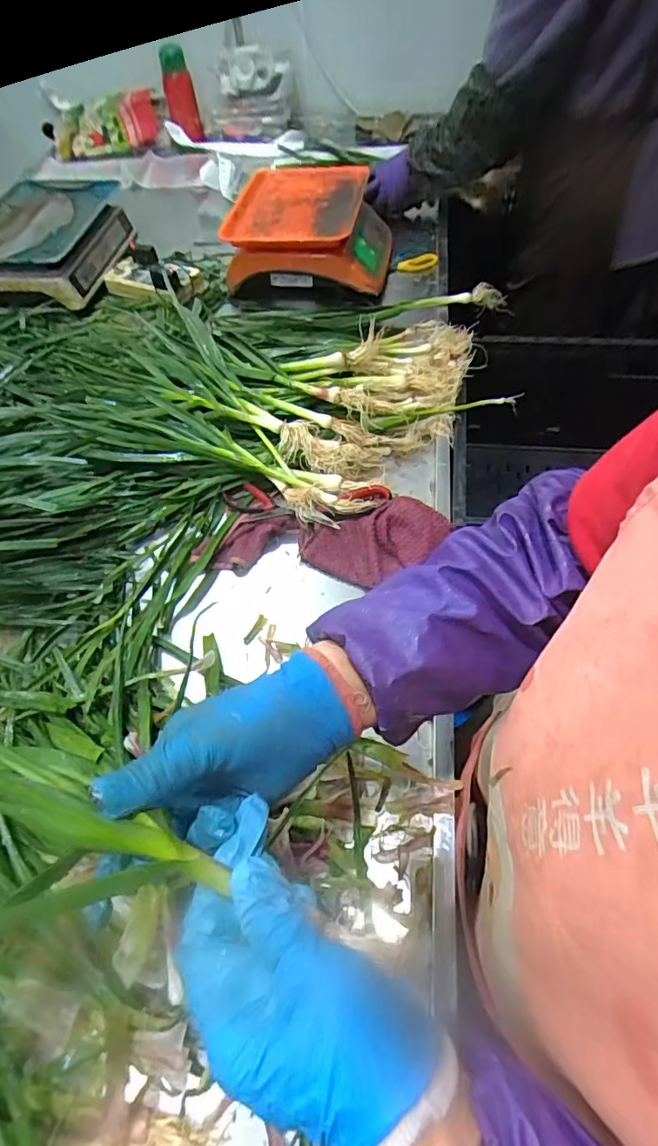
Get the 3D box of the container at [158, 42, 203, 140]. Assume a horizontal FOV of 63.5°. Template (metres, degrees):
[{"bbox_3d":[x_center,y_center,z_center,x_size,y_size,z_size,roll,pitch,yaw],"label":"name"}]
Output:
[{"bbox_3d":[-0.348,-1.119,1.248,0.068,0.200,0.072,-11,86,-4],"label":"container"}]

